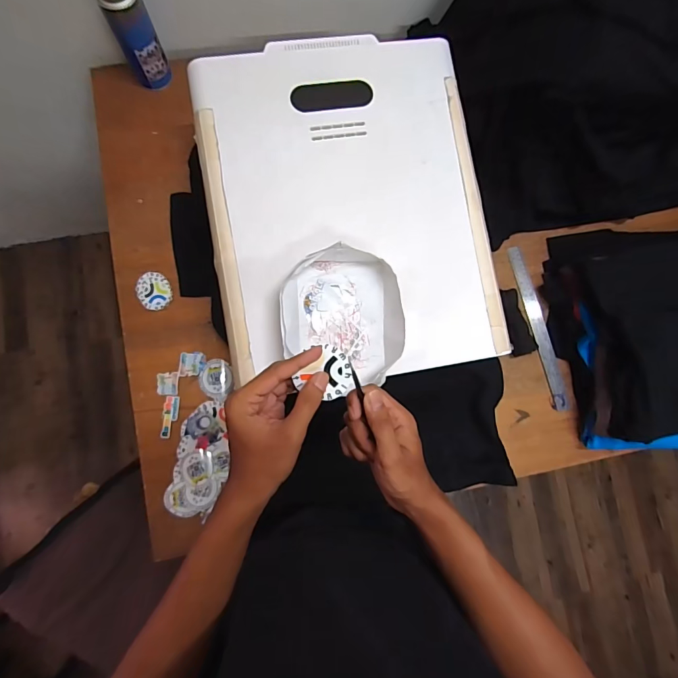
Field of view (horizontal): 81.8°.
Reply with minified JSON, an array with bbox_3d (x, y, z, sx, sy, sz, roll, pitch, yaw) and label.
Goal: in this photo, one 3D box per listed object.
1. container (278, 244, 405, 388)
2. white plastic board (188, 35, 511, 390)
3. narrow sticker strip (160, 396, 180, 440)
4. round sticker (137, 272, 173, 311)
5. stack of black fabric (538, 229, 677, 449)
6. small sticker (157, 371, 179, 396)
[{"bbox_3d":[0.002,-0.030,0.528,0.157,0.049,0.175,-2,84,-6],"label":"container"},{"bbox_3d":[0.014,-0.200,0.573,0.399,0.025,0.501,-9,83,-6],"label":"white plastic board"},{"bbox_3d":[-0.289,0.133,0.667,0.025,0.007,0.068,2,82,-5],"label":"narrow sticker strip"},{"bbox_3d":[-0.328,-0.085,0.695,0.055,0.004,0.069,-23,85,-15],"label":"round sticker"},{"bbox_3d":[0.712,-0.018,0.731,0.589,0.145,0.399,-5,83,-6],"label":"stack of black fabric"},{"bbox_3d":[-0.296,0.078,0.674,0.032,0.005,0.039,1,82,-5],"label":"small sticker"}]

